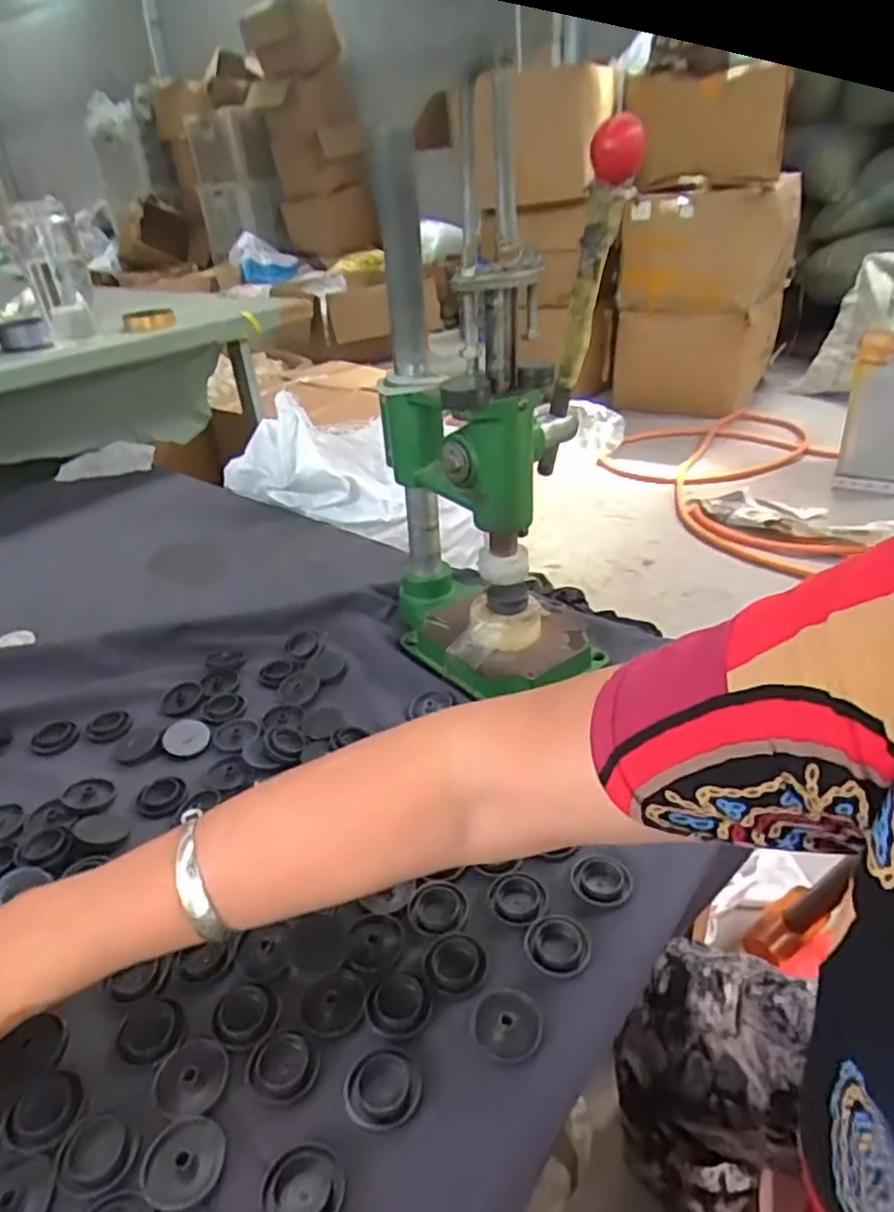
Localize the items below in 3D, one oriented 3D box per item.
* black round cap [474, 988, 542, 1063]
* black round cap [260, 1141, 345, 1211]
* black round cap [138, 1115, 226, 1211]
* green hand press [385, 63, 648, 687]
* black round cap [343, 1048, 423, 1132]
[{"bbox_3d":[0.030,0.203,0.350,0.031,0.006,0.030,-3,31,2],"label":"black round cap"},{"bbox_3d":[-0.060,0.238,0.294,0.033,0.010,0.032,-3,31,2],"label":"black round cap"},{"bbox_3d":[-0.113,0.238,0.306,0.031,0.005,0.033,-3,31,2],"label":"black round cap"},{"bbox_3d":[0.040,-0.131,0.538,0.174,0.353,0.176,-6,31,-3],"label":"green hand press"},{"bbox_3d":[-0.029,0.219,0.325,0.034,0.009,0.032,-3,31,2],"label":"black round cap"}]

